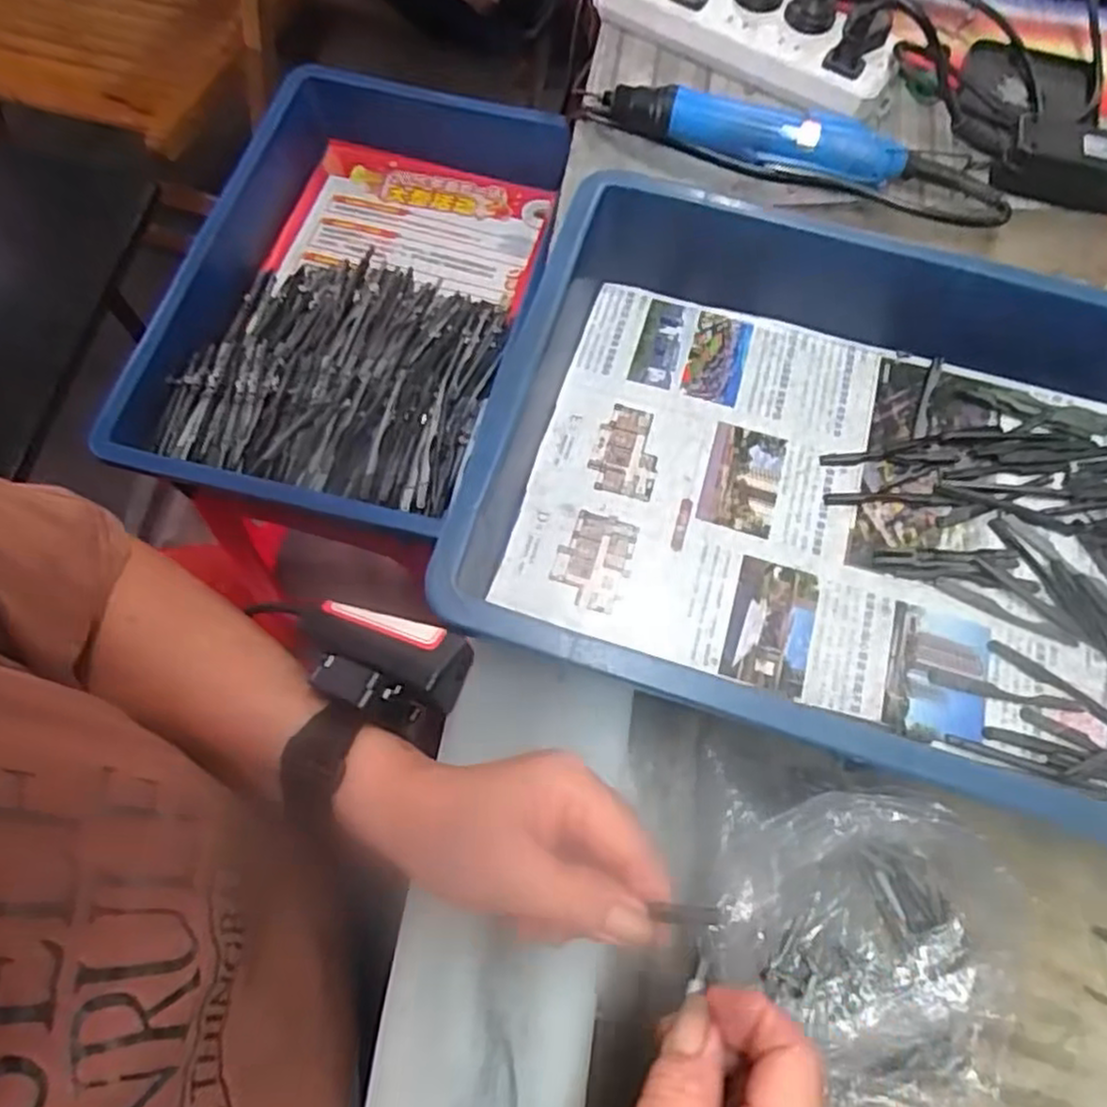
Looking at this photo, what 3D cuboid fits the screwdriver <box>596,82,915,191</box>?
[{"bbox_3d":[0.138,-0.294,0.519,0.205,0.032,0.045,14,70,4],"label":"screwdriver"}]

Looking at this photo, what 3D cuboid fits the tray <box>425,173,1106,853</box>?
[{"bbox_3d":[0.191,-0.023,0.388,0.434,0.083,0.282,17,71,5],"label":"tray"}]

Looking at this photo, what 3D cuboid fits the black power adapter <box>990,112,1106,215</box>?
[{"bbox_3d":[0.363,-0.267,0.513,0.116,0.032,0.054,21,71,6],"label":"black power adapter"}]

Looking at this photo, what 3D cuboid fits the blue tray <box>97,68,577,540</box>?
[{"bbox_3d":[-0.164,-0.222,0.644,0.286,0.082,0.424,13,69,4],"label":"blue tray"}]

